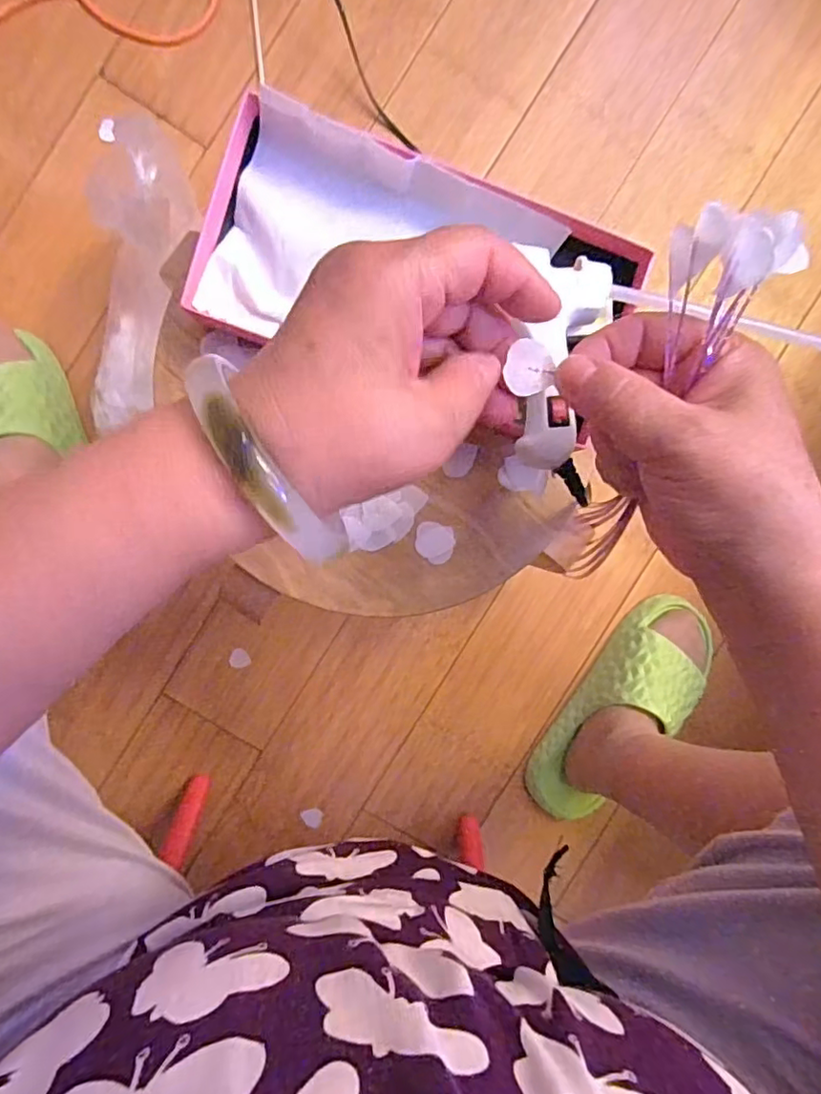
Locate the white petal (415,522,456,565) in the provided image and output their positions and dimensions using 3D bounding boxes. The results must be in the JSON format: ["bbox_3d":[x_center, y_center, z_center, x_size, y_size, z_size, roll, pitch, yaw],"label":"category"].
[{"bbox_3d":[0.014,-0.002,0.339,0.022,0.004,0.022,13,92,-4],"label":"white petal"}]

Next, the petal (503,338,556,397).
[{"bbox_3d":[0.046,-0.068,0.224,0.018,0.004,0.020,-9,110,-20],"label":"petal"}]

